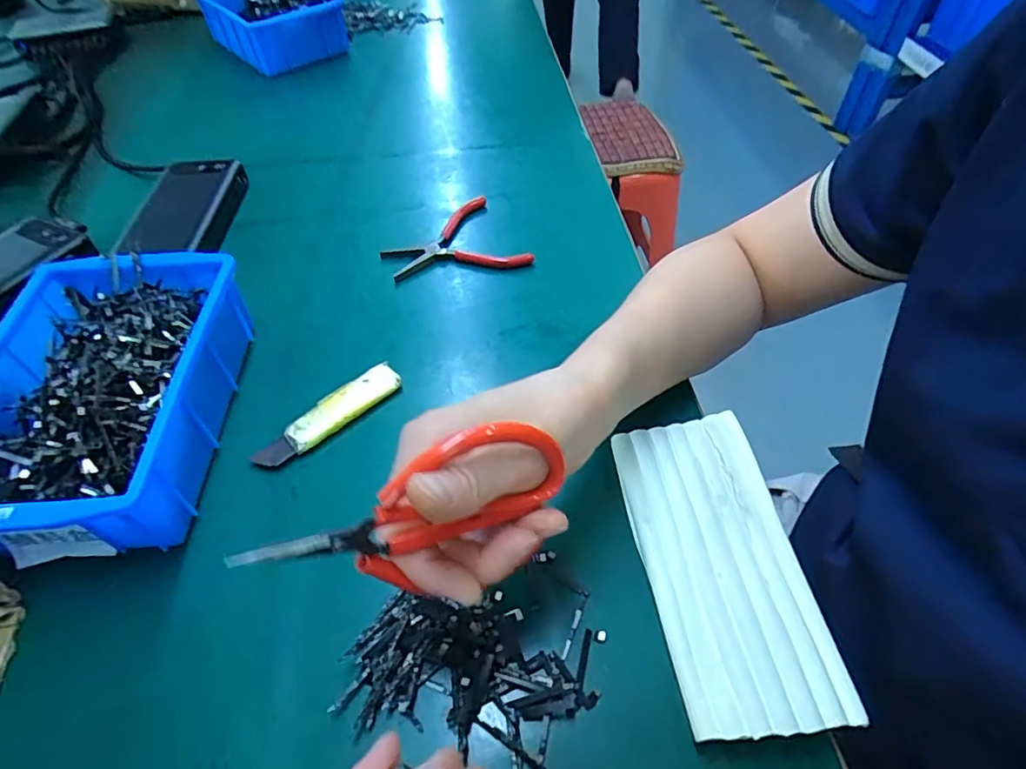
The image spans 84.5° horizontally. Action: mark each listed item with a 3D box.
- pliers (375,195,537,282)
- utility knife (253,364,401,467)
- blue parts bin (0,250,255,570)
[{"bbox_3d":[-0.056,-0.122,0.496,0.112,0.012,0.106,-22,54,-17],"label":"pliers"},{"bbox_3d":[-0.122,0.020,0.379,0.103,0.011,0.026,-37,59,-26],"label":"utility knife"},{"bbox_3d":[-0.258,0.008,0.355,0.138,0.062,0.203,-3,51,-2],"label":"blue parts bin"}]

